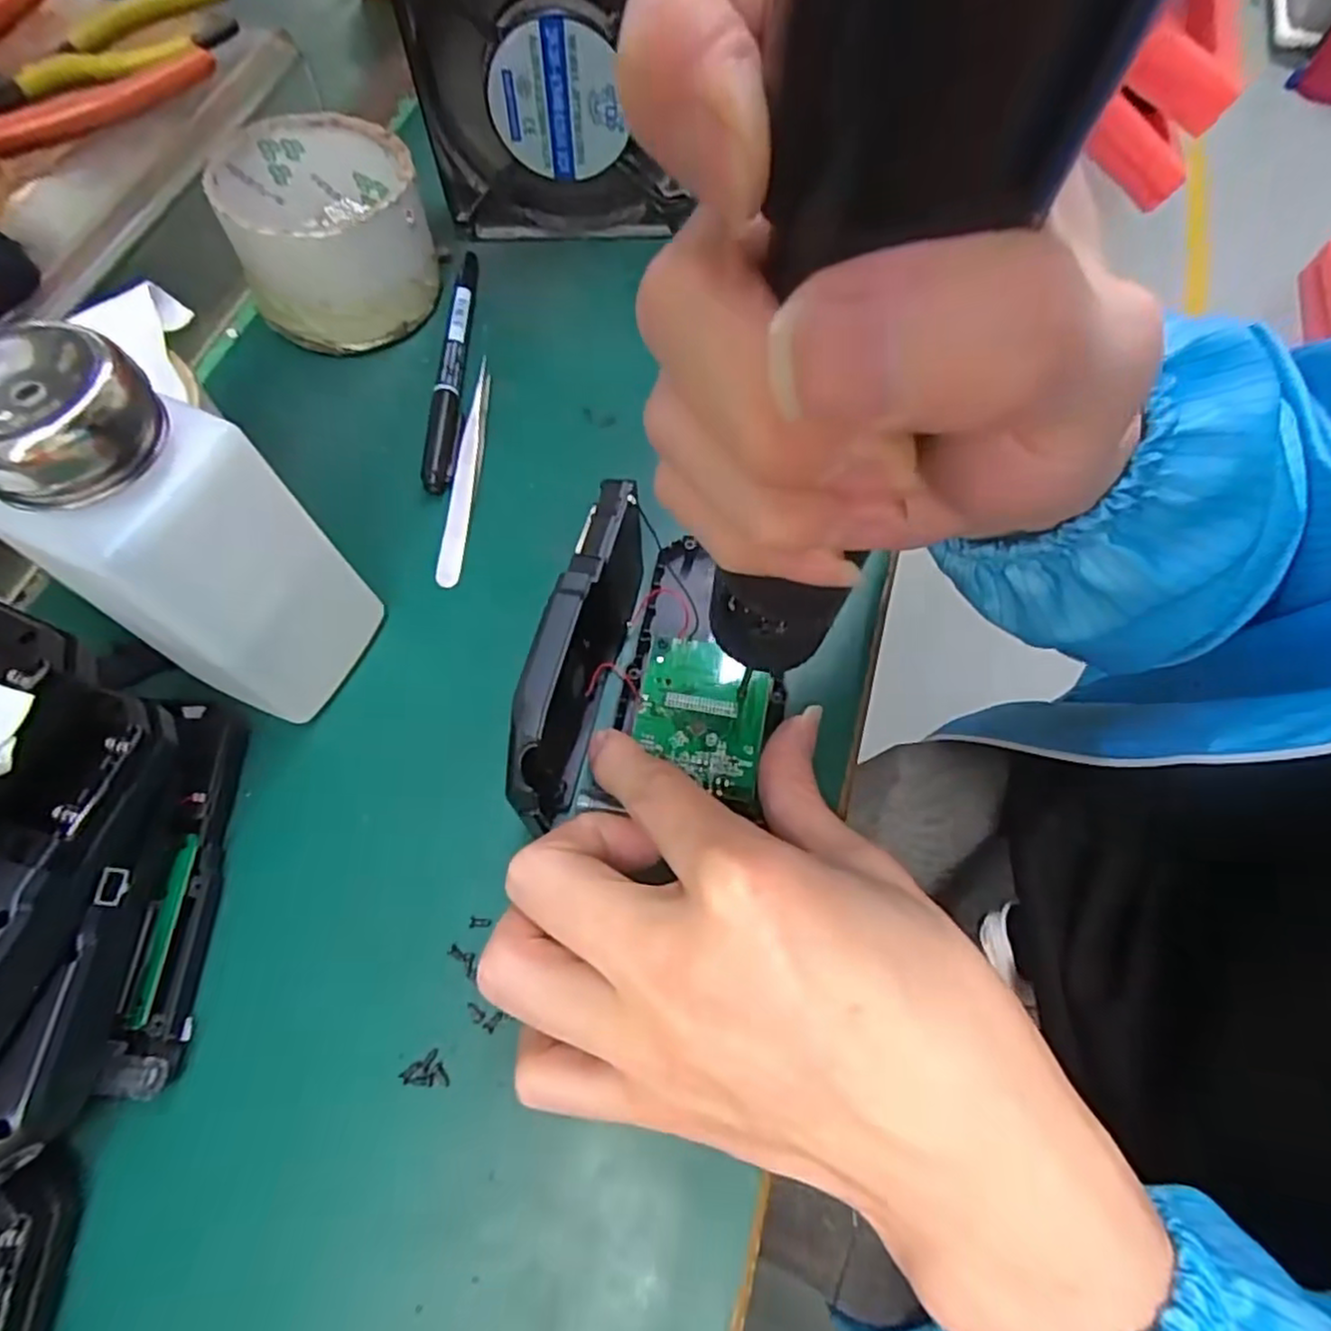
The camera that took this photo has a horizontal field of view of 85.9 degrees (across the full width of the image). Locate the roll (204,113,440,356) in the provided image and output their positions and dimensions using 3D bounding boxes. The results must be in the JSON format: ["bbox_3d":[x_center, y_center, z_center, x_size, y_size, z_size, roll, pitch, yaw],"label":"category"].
[{"bbox_3d":[-0.145,-0.189,0.313,0.078,0.053,0.079,0,66,-1],"label":"roll"}]

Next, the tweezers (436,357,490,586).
[{"bbox_3d":[-0.080,-0.081,0.293,0.012,0.008,0.104,6,66,1],"label":"tweezers"}]

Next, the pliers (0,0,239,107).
[{"bbox_3d":[-0.240,-0.266,0.306,0.126,0.009,0.061,-22,68,-10],"label":"pliers"}]

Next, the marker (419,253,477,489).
[{"bbox_3d":[-0.094,-0.136,0.316,0.012,0.007,0.139,0,66,-1],"label":"marker"}]

